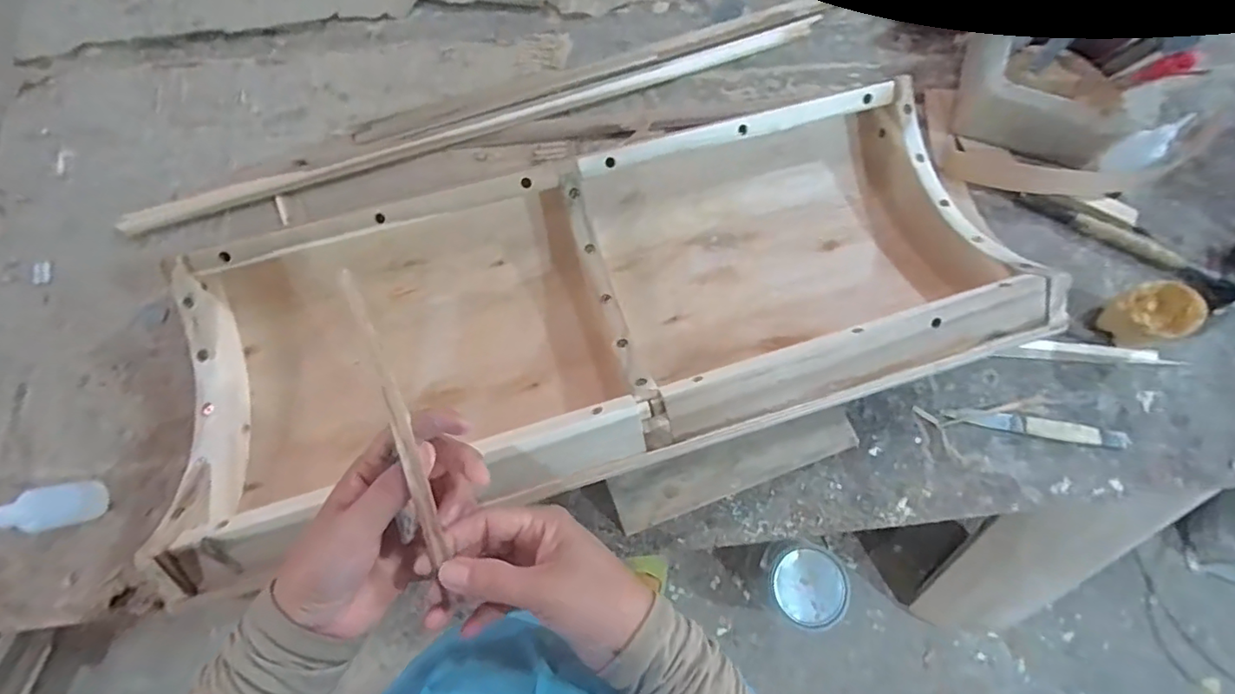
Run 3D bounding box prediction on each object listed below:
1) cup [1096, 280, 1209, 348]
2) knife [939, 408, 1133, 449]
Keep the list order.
[{"bbox_3d":[0.502,-0.030,0.513,0.063,0.048,0.056,-13,74,-6],"label":"cup"},{"bbox_3d":[0.399,0.076,0.511,0.164,0.013,0.019,9,73,1],"label":"knife"}]

